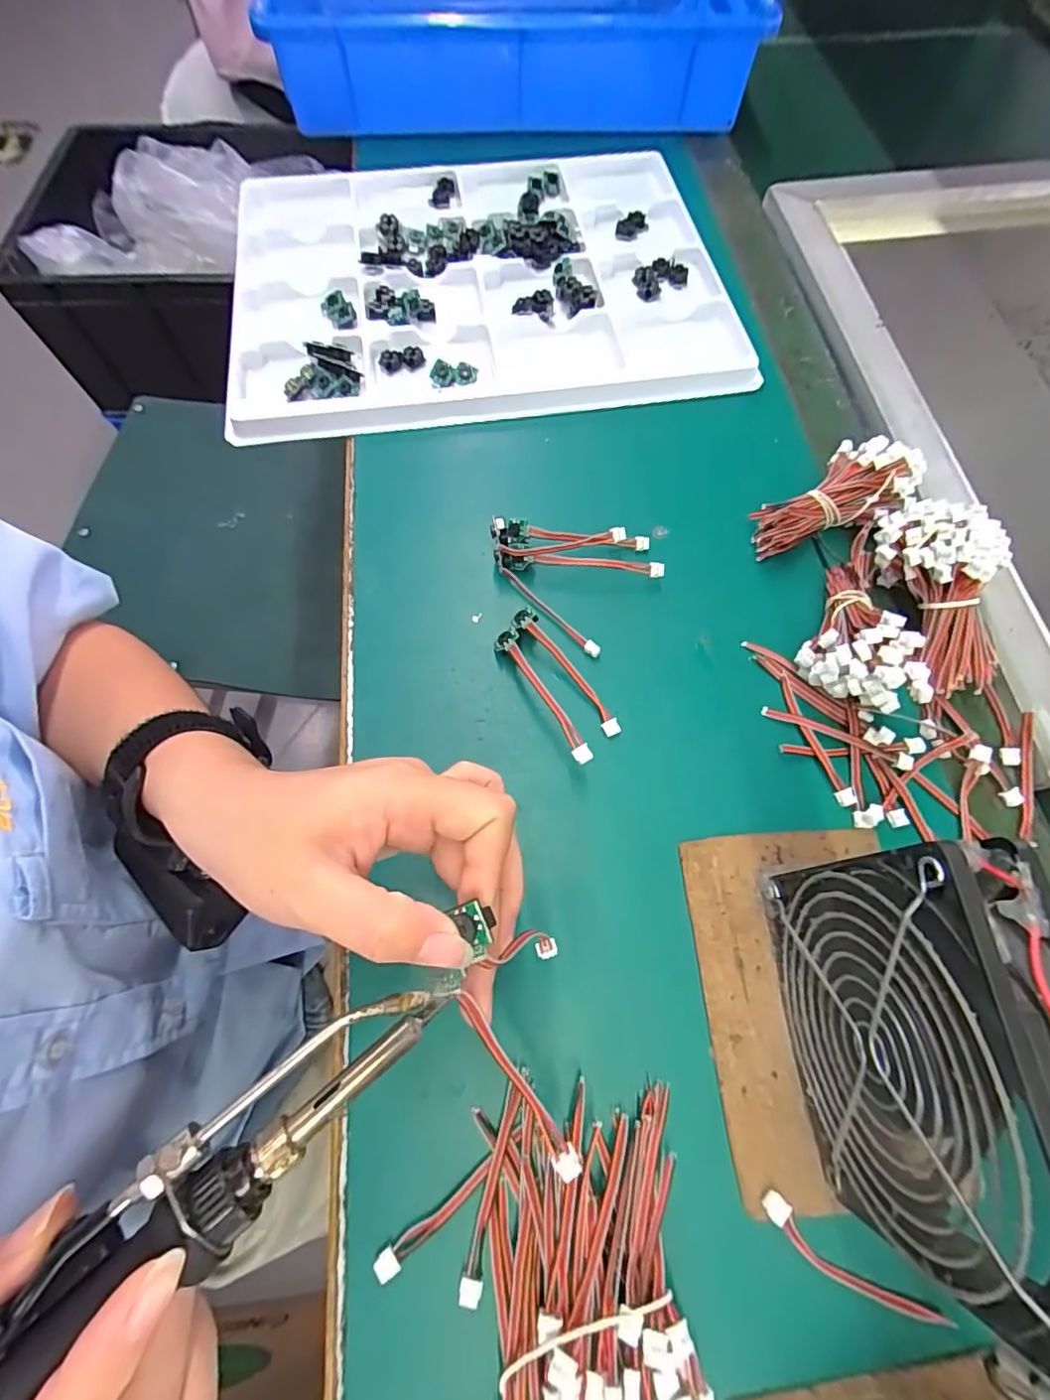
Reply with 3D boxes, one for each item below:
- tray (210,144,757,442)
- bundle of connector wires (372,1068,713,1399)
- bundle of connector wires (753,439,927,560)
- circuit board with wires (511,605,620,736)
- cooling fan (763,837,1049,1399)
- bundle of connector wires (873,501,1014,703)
[{"bbox_3d":[-0.036,-0.332,0.426,0.359,0.019,0.287,-9,68,-5],"label":"tray"},{"bbox_3d":[0.006,0.214,0.197,0.105,0.024,0.122,-1,67,-1],"label":"bundle of connector wires"},{"bbox_3d":[0.178,-0.121,0.330,0.095,0.025,0.045,-27,69,10],"label":"bundle of connector wires"},{"bbox_3d":[0.021,-0.015,0.299,0.012,0.019,0.083,-33,72,-14],"label":"circuit board with wires"},{"bbox_3d":[0.125,0.119,0.183,0.026,0.130,0.125,-3,67,-2],"label":"cooling fan"},{"bbox_3d":[0.227,-0.057,0.299,0.049,0.053,0.105,-13,89,-6],"label":"bundle of connector wires"}]

